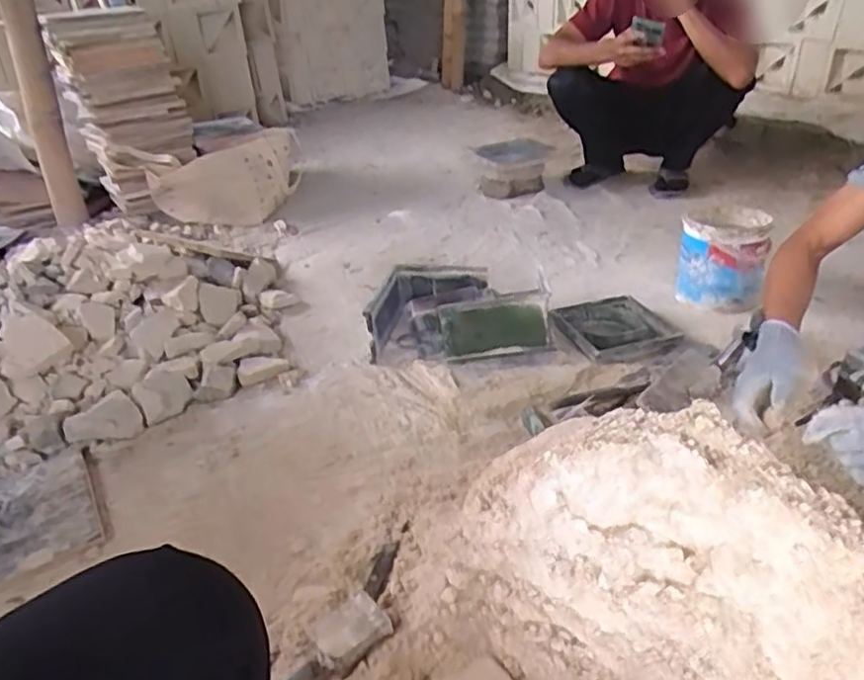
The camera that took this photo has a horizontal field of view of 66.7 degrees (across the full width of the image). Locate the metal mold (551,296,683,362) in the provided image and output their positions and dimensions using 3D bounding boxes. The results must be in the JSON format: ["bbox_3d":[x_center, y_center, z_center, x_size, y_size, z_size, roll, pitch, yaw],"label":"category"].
[{"bbox_3d":[0.366,-0.023,1.326,0.208,0.042,0.214,-14,32,-13],"label":"metal mold"}]

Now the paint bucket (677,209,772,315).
[{"bbox_3d":[0.630,-0.180,1.432,0.165,0.175,0.172,10,34,22],"label":"paint bucket"}]

